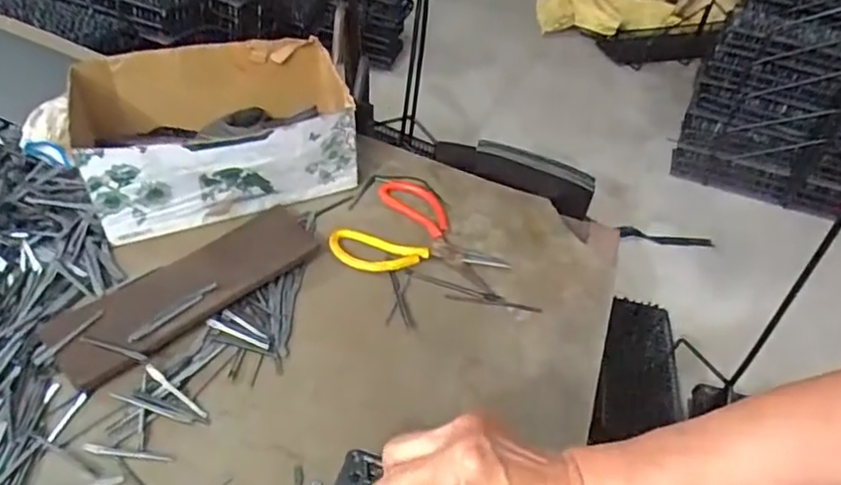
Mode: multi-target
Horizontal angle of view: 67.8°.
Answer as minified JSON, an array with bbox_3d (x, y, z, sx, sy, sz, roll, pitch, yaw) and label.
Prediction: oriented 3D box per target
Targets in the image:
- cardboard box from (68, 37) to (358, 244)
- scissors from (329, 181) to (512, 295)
[{"bbox_3d":[-0.224,-0.130,0.719,0.287,0.108,0.198,-14,47,-22],"label":"cardboard box"},{"bbox_3d":[0.010,-0.006,0.700,0.178,0.008,0.157,23,45,16],"label":"scissors"}]

